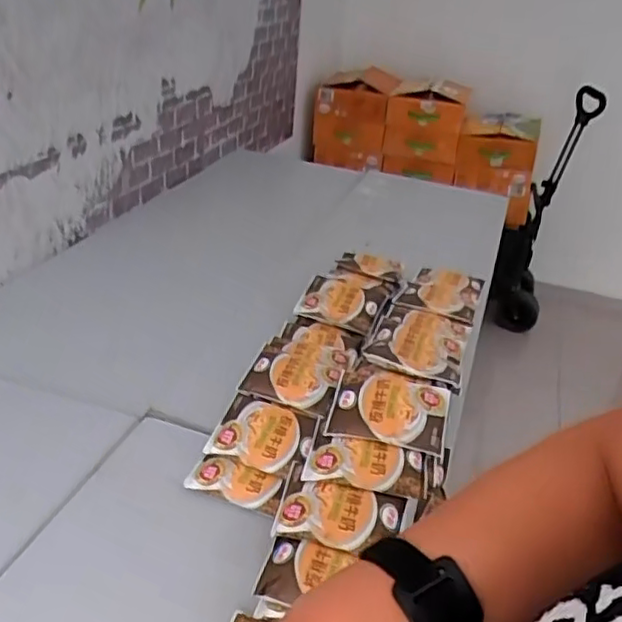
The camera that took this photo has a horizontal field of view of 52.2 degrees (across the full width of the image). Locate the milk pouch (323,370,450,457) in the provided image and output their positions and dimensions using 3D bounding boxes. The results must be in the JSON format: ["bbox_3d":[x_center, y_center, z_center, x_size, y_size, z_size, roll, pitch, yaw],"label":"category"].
[{"bbox_3d":[0.093,0.114,0.748,0.132,0.032,0.103,13,31,11],"label":"milk pouch"}]

